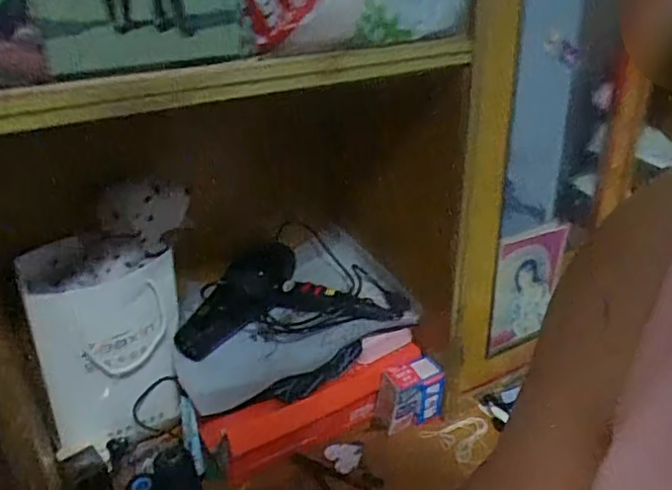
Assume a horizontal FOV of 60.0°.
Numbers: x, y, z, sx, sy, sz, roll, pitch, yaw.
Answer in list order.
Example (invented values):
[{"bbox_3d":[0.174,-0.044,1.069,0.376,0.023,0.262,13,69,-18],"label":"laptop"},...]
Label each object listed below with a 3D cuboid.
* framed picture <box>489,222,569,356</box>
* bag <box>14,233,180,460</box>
[{"bbox_3d":[0.287,0.061,0.871,0.121,0.194,0.011,-14,29,-22],"label":"framed picture"},{"bbox_3d":[-0.294,0.128,0.771,0.177,0.264,0.110,-12,28,-18],"label":"bag"}]

